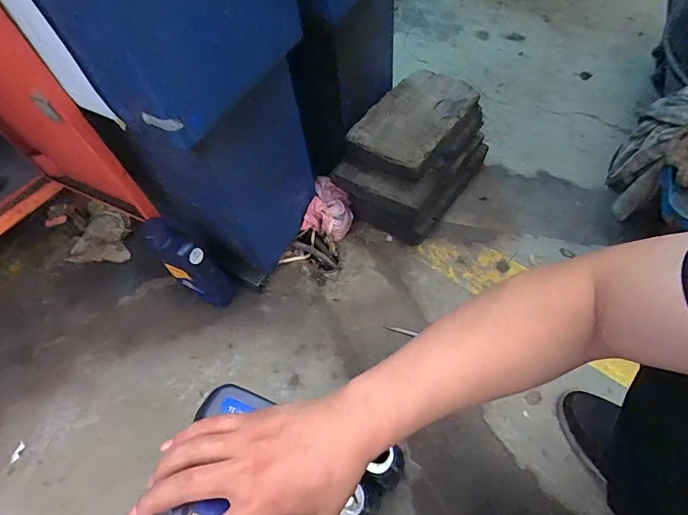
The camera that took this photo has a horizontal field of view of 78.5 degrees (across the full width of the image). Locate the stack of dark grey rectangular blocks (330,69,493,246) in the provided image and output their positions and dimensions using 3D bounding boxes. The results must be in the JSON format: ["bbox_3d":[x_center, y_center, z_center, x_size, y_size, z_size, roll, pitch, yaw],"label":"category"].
[{"bbox_3d":[0.157,-0.222,0.947,0.213,0.227,0.329,32,67,23],"label":"stack of dark grey rectangular blocks"}]

